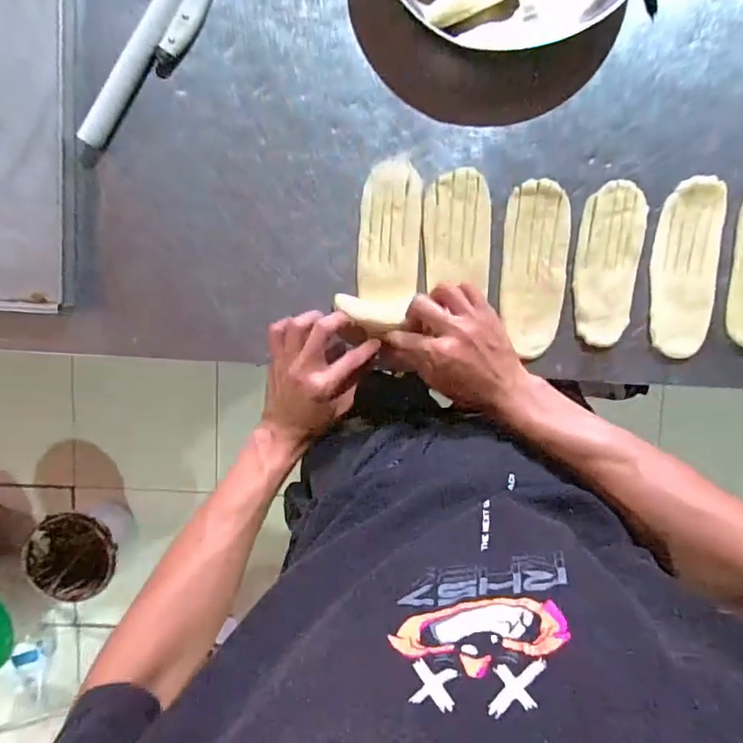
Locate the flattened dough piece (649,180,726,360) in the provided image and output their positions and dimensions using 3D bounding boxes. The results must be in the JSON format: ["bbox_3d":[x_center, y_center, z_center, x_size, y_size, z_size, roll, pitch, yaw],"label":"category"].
[{"bbox_3d":[0.308,-0.102,0.496,0.062,0.006,0.170,4,94,1],"label":"flattened dough piece"}]

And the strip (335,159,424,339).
[{"bbox_3d":[0.013,-0.123,0.500,0.070,0.021,0.169,8,91,0],"label":"strip"}]

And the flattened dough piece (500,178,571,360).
[{"bbox_3d":[0.163,-0.101,0.501,0.064,0.005,0.167,2,94,1],"label":"flattened dough piece"}]

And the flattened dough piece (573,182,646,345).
[{"bbox_3d":[0.234,-0.106,0.500,0.060,0.004,0.155,7,94,0],"label":"flattened dough piece"}]

